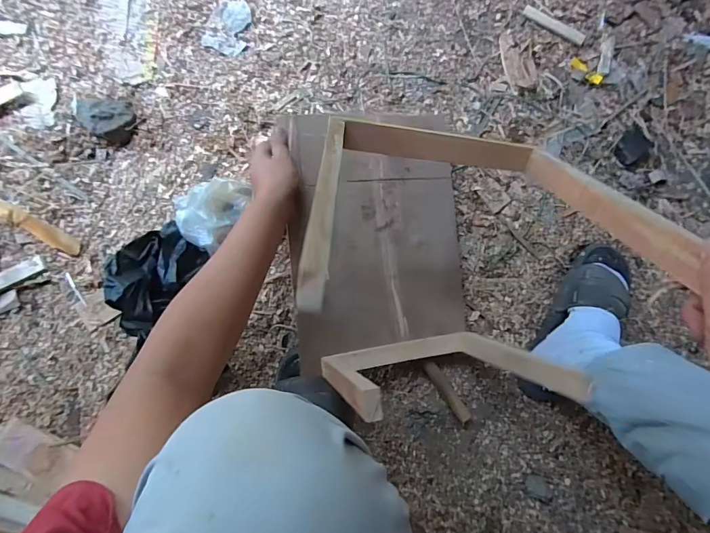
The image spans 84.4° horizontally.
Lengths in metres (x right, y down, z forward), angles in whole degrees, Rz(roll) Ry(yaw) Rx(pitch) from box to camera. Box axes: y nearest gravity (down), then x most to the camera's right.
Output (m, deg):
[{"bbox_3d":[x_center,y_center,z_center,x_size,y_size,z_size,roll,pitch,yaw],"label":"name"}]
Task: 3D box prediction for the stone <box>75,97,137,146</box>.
[{"bbox_3d":[-0.448,-0.267,0.692,0.104,0.039,0.079,17,85,1],"label":"stone"}]

